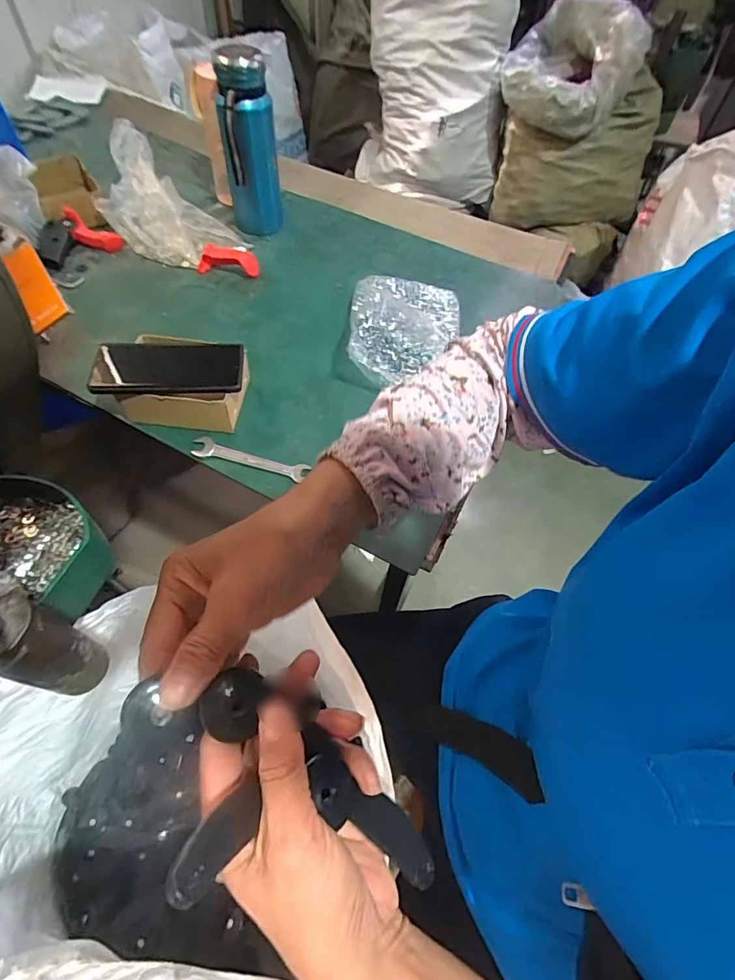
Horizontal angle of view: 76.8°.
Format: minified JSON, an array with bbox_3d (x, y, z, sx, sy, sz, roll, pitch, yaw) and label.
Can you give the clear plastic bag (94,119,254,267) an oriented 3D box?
[{"bbox_3d":[-0.285,-0.405,0.657,0.159,0.144,0.120,19,57,8],"label":"clear plastic bag"}]

